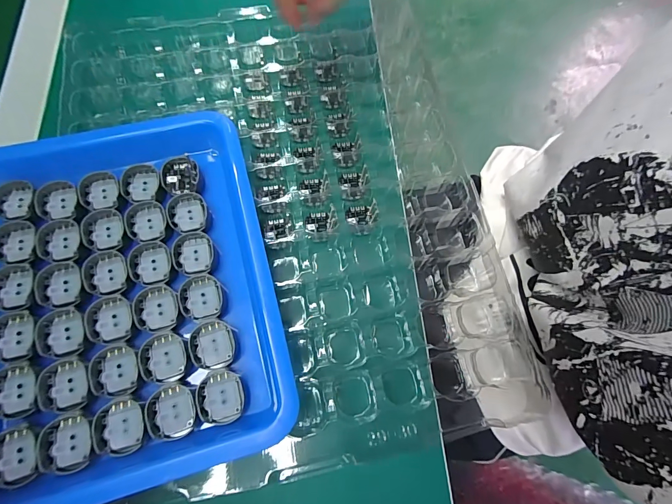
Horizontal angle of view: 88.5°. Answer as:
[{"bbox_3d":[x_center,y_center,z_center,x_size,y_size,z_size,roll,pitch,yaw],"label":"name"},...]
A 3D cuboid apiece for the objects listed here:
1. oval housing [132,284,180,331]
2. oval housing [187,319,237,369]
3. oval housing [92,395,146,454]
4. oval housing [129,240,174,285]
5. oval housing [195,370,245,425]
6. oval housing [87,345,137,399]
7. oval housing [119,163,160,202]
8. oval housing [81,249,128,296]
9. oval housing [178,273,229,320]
[{"bbox_3d":[-0.109,0.034,0.208,0.025,0.004,0.028,-16,73,-6],"label":"oval housing"},{"bbox_3d":[-0.073,0.056,0.207,0.026,0.012,0.028,-12,72,-4],"label":"oval housing"},{"bbox_3d":[-0.117,0.094,0.185,0.023,0.007,0.027,-19,73,-6],"label":"oval housing"},{"bbox_3d":[-0.117,0.007,0.218,0.025,0.006,0.030,-20,73,-7],"label":"oval housing"},{"bbox_3d":[-0.065,0.082,0.197,0.025,0.012,0.027,-7,72,-3],"label":"oval housing"},{"bbox_3d":[-0.126,0.067,0.195,0.024,0.005,0.027,-18,73,-6],"label":"oval housing"},{"bbox_3d":[-0.134,-0.047,0.237,0.023,0.009,0.028,-18,73,-6],"label":"oval housing"},{"bbox_3d":[-0.143,0.013,0.214,0.025,0.004,0.028,-8,72,-3],"label":"oval housing"},{"bbox_3d":[-0.083,0.029,0.217,0.027,0.011,0.028,-7,72,-3],"label":"oval housing"}]

